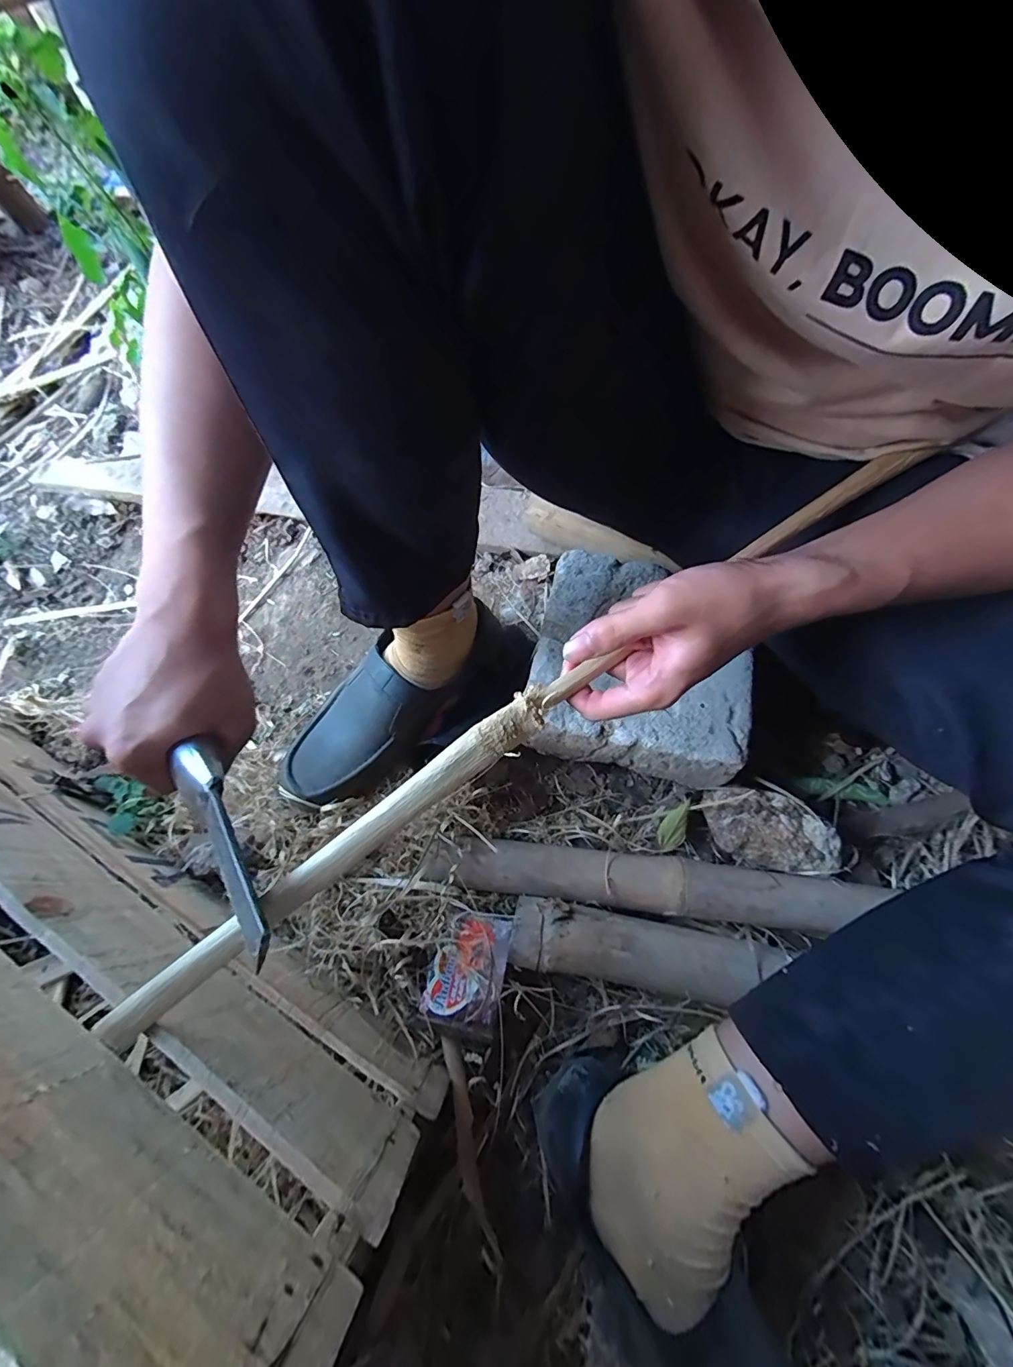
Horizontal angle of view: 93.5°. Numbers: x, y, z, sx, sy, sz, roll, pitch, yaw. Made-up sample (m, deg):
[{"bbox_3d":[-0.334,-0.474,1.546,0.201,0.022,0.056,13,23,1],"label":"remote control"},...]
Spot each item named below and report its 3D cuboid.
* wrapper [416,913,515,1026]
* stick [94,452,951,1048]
[{"bbox_3d":[-0.033,0.242,0.409,0.060,0.014,0.081,14,71,7],"label":"wrapper"},{"bbox_3d":[0.031,0.008,0.281,0.553,0.018,0.024,-35,70,-9],"label":"stick"}]

